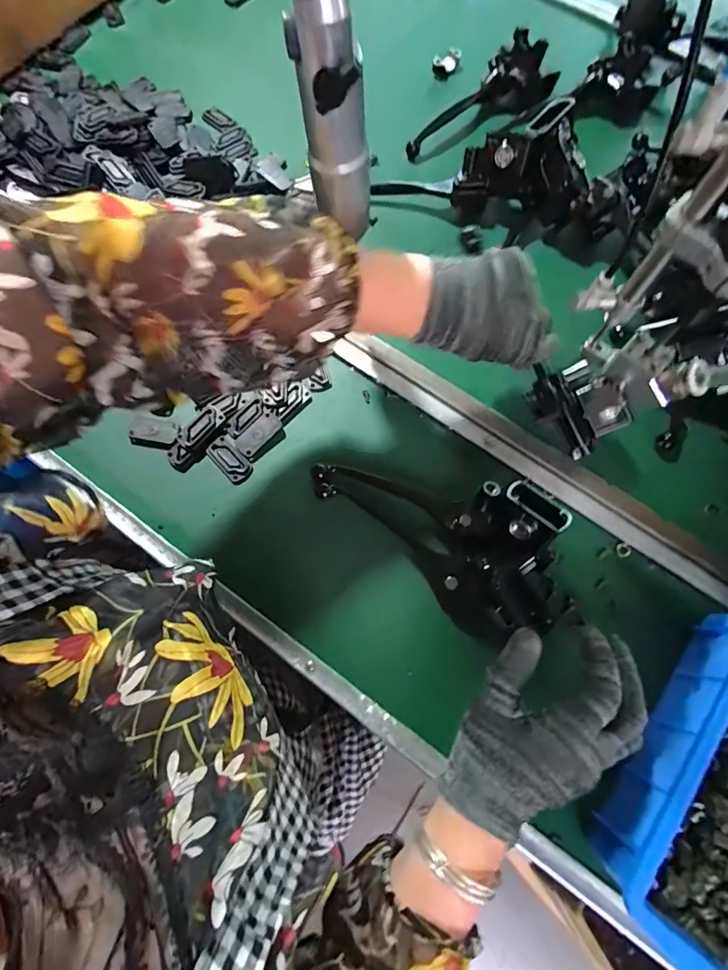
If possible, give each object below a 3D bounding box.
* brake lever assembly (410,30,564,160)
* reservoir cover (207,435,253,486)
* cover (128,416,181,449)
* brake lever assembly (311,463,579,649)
[{"bbox_3d":[0.141,-0.447,0.495,0.190,0.053,0.073,-43,81,-11],"label":"brake lever assembly"},{"bbox_3d":[-0.129,-0.024,0.404,0.026,0.006,0.049,-40,81,-11],"label":"reservoir cover"},{"bbox_3d":[-0.204,-0.052,0.407,0.048,0.004,0.028,9,76,0],"label":"cover"},{"bbox_3d":[0.072,0.027,0.358,0.226,0.066,0.119,42,80,9],"label":"brake lever assembly"}]

